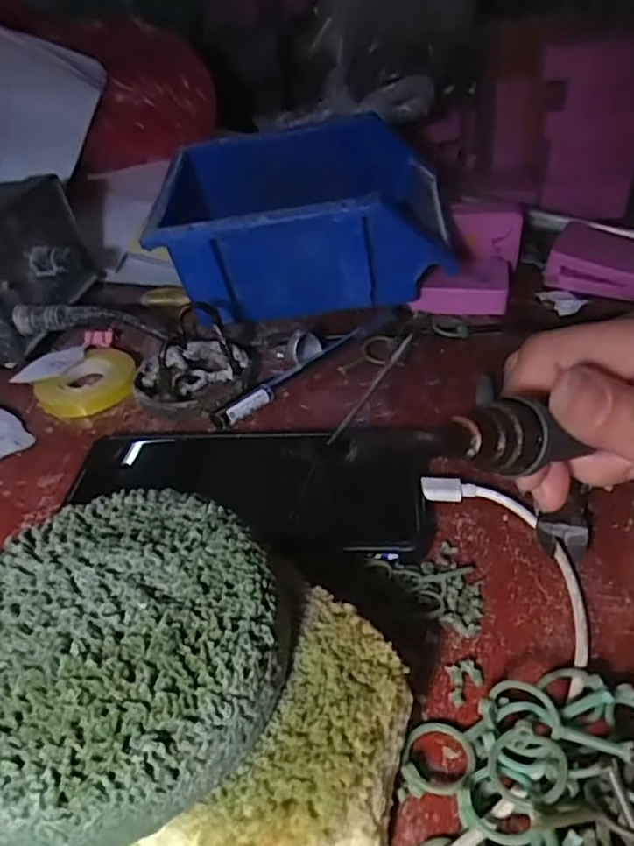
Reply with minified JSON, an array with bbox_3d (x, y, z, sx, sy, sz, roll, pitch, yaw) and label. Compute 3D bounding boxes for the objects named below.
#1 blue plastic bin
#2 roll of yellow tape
[{"bbox_3d":[-0.005,-0.125,0.396,0.170,0.095,0.119,2,40,8],"label":"blue plastic bin"},{"bbox_3d":[-0.136,-0.024,0.364,0.056,0.009,0.056,-3,40,2],"label":"roll of yellow tape"}]

